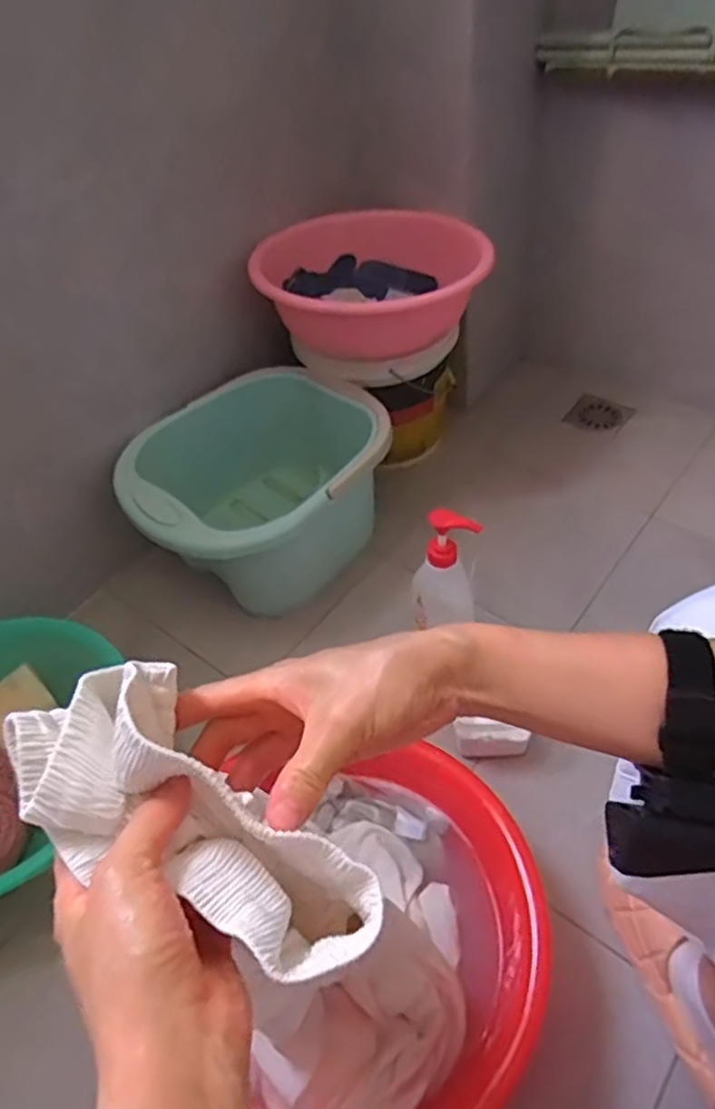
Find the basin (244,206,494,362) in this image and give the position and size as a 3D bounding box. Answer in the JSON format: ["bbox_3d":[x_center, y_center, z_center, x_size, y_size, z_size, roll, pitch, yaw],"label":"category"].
[{"bbox_3d":[0.020,-0.422,1.099,0.332,0.132,0.332,-4,48,4],"label":"basin"}]

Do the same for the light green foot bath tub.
[{"bbox_3d":[-0.145,-0.091,1.084,0.384,0.217,0.319,-21,49,-11],"label":"light green foot bath tub"}]

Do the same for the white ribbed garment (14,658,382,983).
[{"bbox_3d":[-0.074,0.120,0.325,0.184,0.059,0.086,32,57,12],"label":"white ribbed garment"}]

